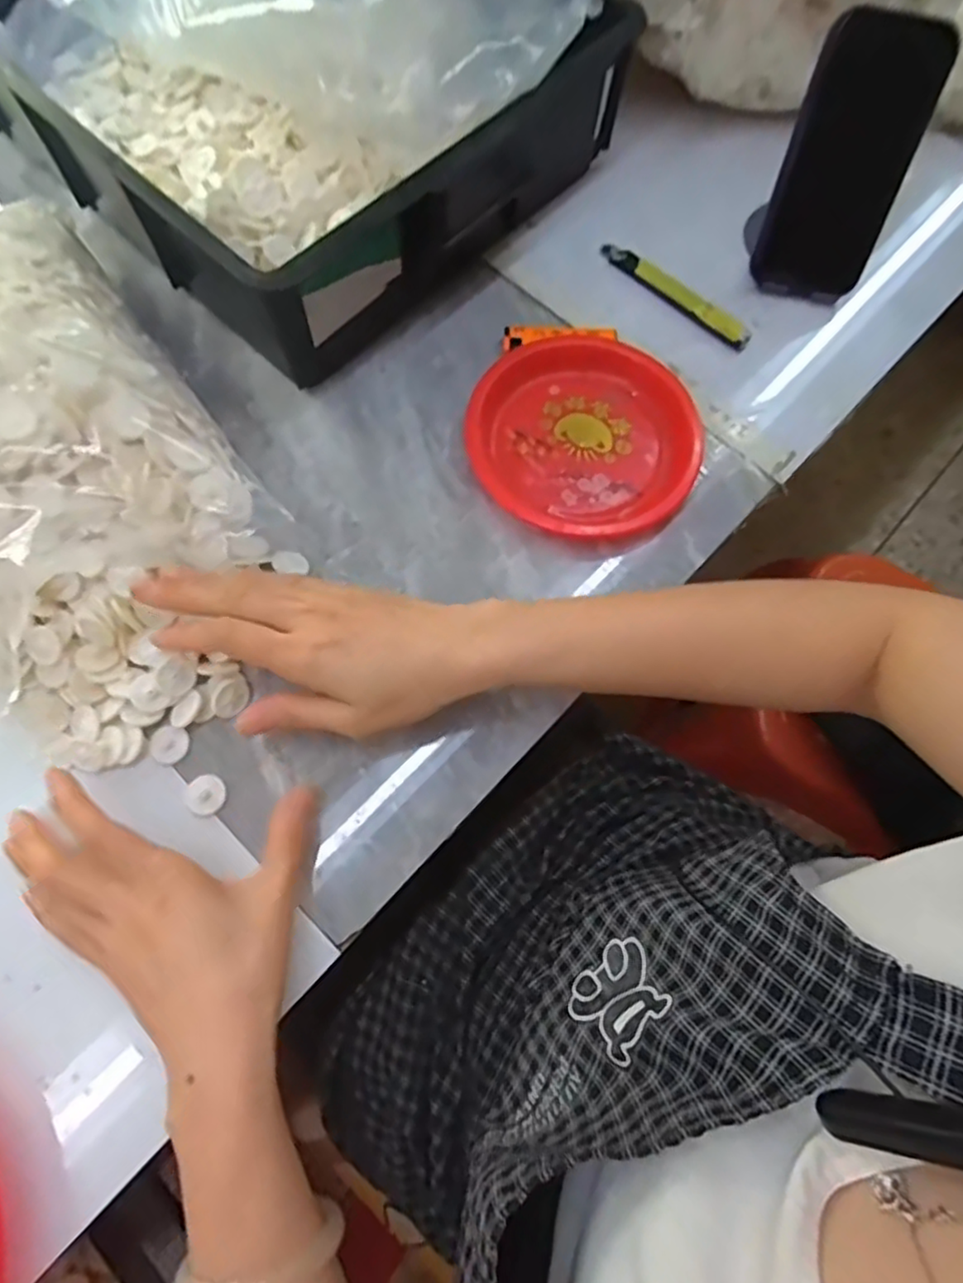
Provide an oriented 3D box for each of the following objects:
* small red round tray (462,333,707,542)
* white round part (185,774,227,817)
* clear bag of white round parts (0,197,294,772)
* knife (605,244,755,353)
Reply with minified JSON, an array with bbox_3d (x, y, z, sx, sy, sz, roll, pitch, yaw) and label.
[{"bbox_3d":[0.068,-0.134,0.439,0.148,0.021,0.146,1,70,-2],"label":"small red round tray"},{"bbox_3d":[-0.151,0.084,0.361,0.019,0.008,0.021,38,73,10],"label":"white round part"},{"bbox_3d":[-0.247,-0.095,0.372,0.191,0.091,0.310,-36,76,-14],"label":"clear bag of white round parts"},{"bbox_3d":[0.141,-0.256,0.484,0.016,0.015,0.127,-42,77,-15],"label":"knife"}]

